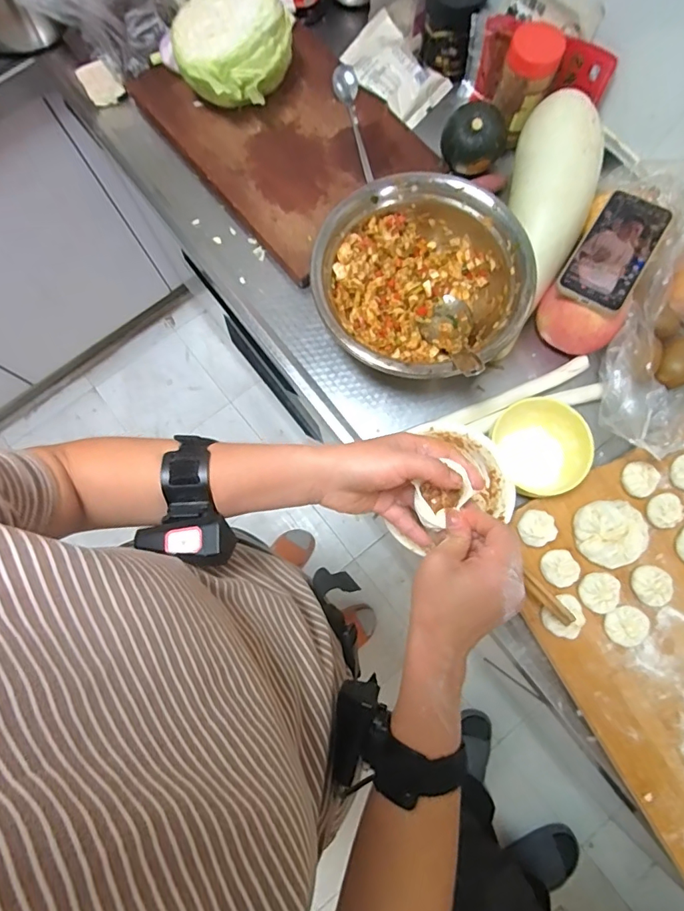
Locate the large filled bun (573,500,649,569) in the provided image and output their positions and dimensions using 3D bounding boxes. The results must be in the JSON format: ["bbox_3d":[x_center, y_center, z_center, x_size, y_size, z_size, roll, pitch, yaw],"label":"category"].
[{"bbox_3d":[0.298,0.087,0.529,0.072,0.039,0.070,0,78,1],"label":"large filled bun"}]

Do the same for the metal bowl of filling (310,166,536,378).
[{"bbox_3d":[0.094,-0.205,0.587,0.245,0.095,0.241,0,78,1],"label":"metal bowl of filling"}]

